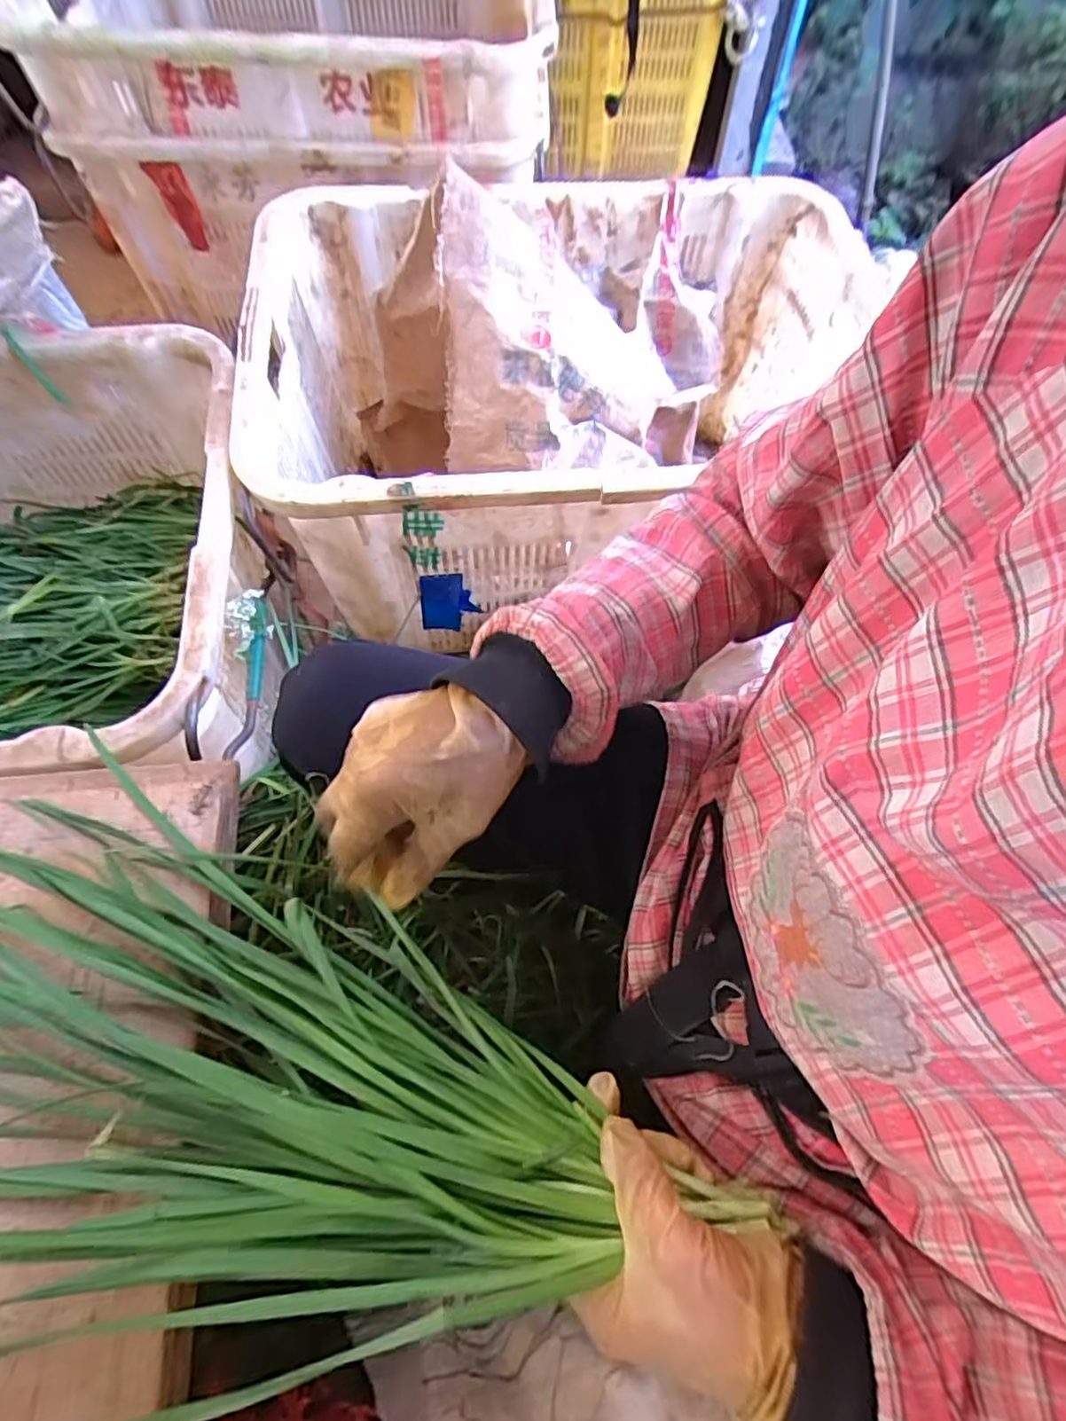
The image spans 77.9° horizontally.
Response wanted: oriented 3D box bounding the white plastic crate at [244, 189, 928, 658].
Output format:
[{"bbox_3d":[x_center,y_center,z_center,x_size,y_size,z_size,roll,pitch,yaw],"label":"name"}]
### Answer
[{"bbox_3d":[0.037,-0.349,0.806,0.649,0.314,0.461,-4,65,-2],"label":"white plastic crate"}]

